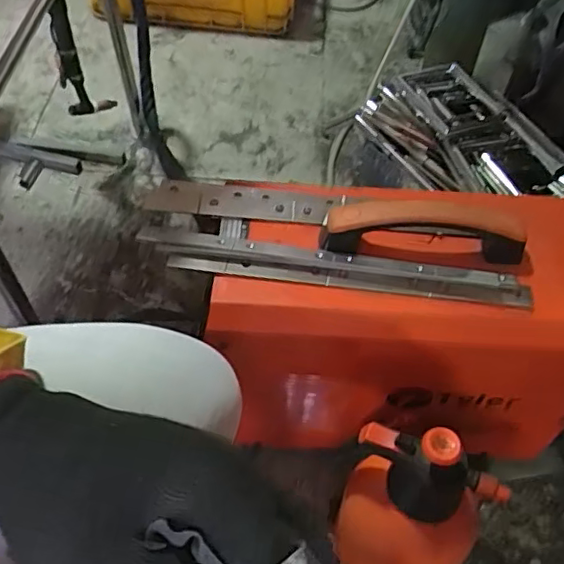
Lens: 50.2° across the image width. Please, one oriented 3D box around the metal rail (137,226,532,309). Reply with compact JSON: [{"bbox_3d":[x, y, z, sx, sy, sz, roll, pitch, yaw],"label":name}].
[{"bbox_3d":[0.048,-0.012,0.593,0.379,0.023,0.037,9,53,2],"label":"metal rail"}]

